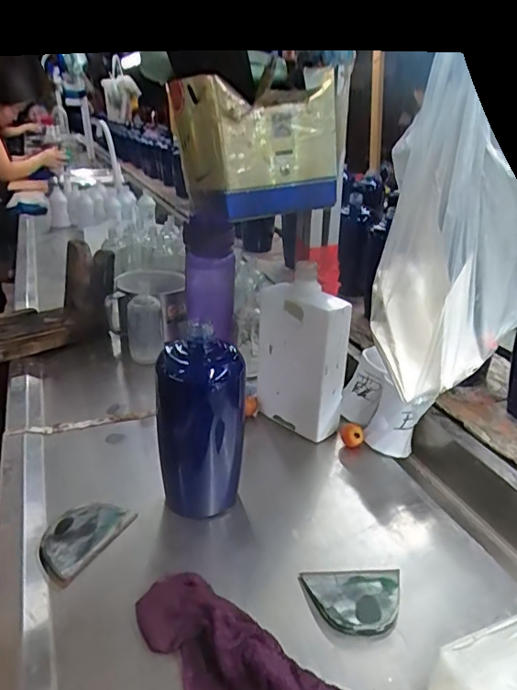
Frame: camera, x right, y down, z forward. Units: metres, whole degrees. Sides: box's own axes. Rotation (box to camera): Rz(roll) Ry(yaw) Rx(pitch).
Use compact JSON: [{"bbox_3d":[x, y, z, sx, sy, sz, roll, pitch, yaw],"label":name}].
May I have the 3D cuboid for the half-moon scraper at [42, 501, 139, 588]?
[{"bbox_3d":[-0.162,0.173,0.477,0.052,0.006,0.090,27,30,17],"label":"half-moon scraper"}]

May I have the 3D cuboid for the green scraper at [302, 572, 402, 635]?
[{"bbox_3d":[0.079,0.210,0.425,0.079,0.020,0.061,-1,26,-1],"label":"green scraper"}]

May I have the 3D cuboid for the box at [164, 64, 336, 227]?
[{"bbox_3d":[-0.003,-0.215,0.571,0.165,0.136,0.115,-10,27,-19],"label":"box"}]

